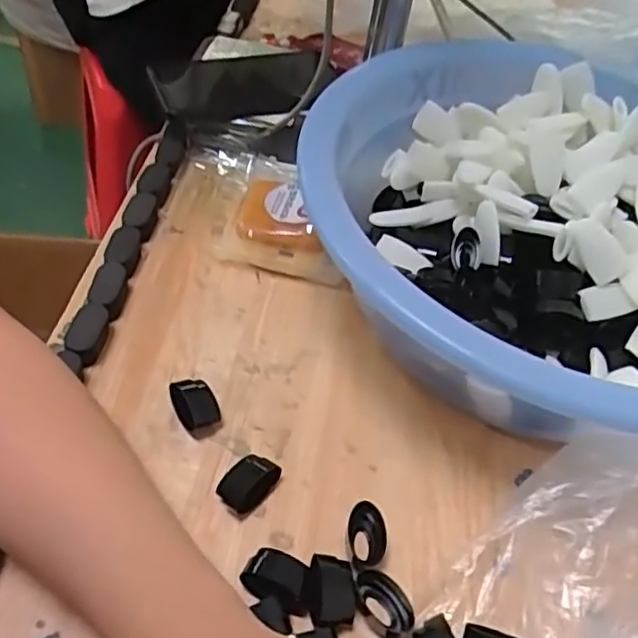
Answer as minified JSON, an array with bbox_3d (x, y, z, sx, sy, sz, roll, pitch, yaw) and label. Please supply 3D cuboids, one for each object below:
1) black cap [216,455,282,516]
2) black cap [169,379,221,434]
[{"bbox_3d":[-0.037,0.089,0.355,0.021,0.017,0.030,35,53,20],"label":"black cap"},{"bbox_3d":[-0.072,0.049,0.384,0.024,0.017,0.029,-13,52,-19],"label":"black cap"}]

